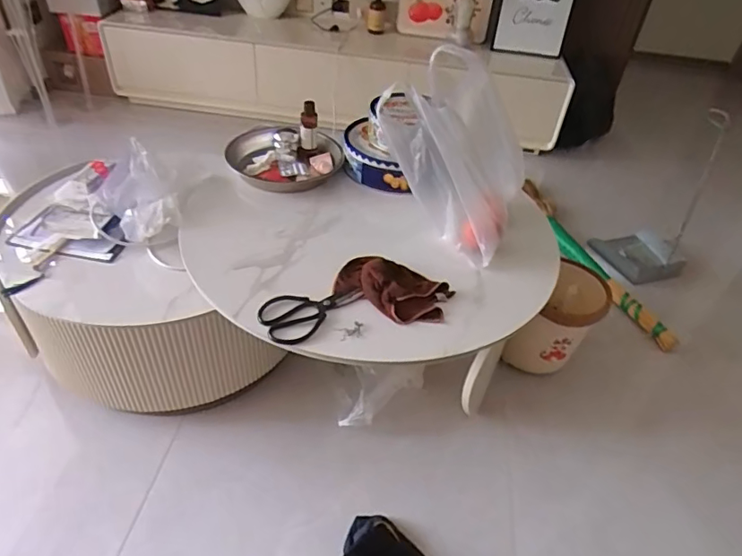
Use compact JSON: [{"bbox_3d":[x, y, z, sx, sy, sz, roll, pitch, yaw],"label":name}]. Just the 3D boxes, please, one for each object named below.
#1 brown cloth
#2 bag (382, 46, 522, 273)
[{"bbox_3d":[0.038,0.016,0.928,0.199,0.026,0.114,25,45,20],"label":"brown cloth"},{"bbox_3d":[0.164,-0.263,1.037,0.300,0.289,0.217,26,46,21],"label":"bag"}]

